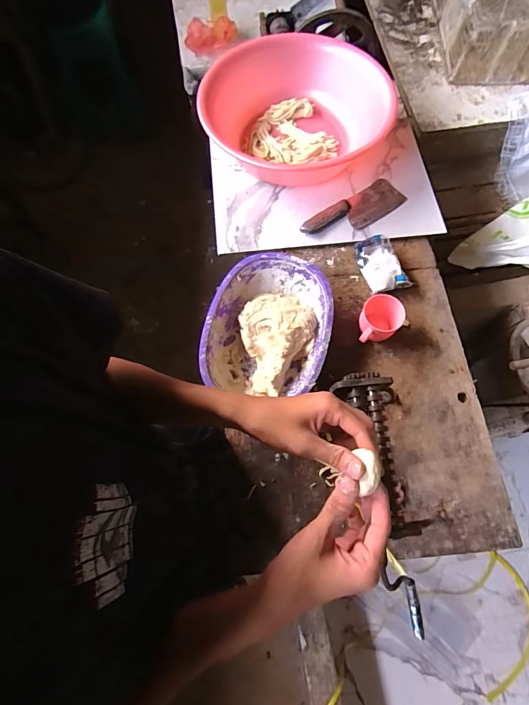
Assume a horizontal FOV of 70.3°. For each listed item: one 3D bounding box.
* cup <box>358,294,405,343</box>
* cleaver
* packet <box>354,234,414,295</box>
[{"bbox_3d":[0.216,-0.054,0.713,0.080,0.062,0.096,28,73,7],"label":"cup"},{"bbox_3d":[0.198,-0.305,0.817,0.242,0.016,0.083,-34,76,-12],"label":"cleaver"},{"bbox_3d":[0.238,-0.184,0.769,0.079,0.036,0.134,-10,72,-5],"label":"packet"}]

